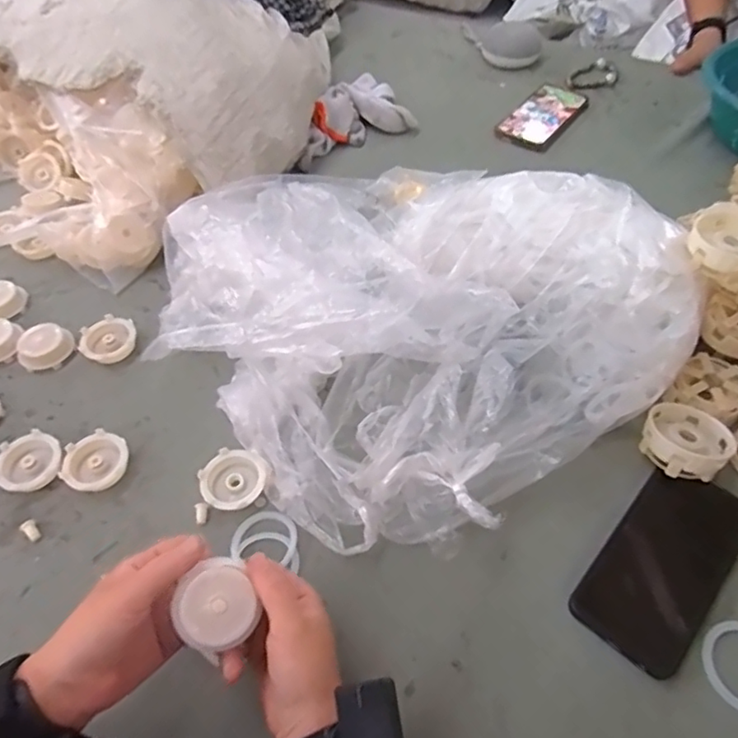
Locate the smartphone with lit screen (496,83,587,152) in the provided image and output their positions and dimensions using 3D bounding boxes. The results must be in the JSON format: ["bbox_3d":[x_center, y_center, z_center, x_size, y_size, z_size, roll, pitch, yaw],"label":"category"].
[{"bbox_3d":[0.260,-0.373,0.838,0.084,0.019,0.152,33,62,25],"label":"smartphone with lit screen"}]

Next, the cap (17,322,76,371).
[{"bbox_3d":[-0.330,-0.022,0.582,0.052,0.026,0.048,-2,53,3],"label":"cap"}]

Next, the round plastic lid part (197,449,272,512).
[{"bbox_3d":[-0.115,0.095,0.488,0.051,0.018,0.054,-2,53,3],"label":"round plastic lid part"}]

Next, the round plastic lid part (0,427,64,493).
[{"bbox_3d":[-0.300,0.083,0.505,0.055,0.018,0.055,-2,53,3],"label":"round plastic lid part"}]

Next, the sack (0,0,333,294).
[{"bbox_3d":[-0.345,-0.358,0.740,0.504,0.179,0.465,28,60,22],"label":"sack"}]

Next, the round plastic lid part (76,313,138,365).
[{"bbox_3d":[-0.269,-0.029,0.591,0.052,0.018,0.055,-2,53,3],"label":"round plastic lid part"}]

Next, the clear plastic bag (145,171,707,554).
[{"bbox_3d":[0.046,-0.072,0.528,0.424,0.131,0.393,-31,57,-18],"label":"clear plastic bag"}]

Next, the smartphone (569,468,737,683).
[{"bbox_3d":[0.226,0.143,0.433,0.078,0.008,0.160,35,63,26],"label":"smartphone"}]

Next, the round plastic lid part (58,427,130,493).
[{"bbox_3d":[-0.240,0.083,0.502,0.052,0.019,0.053,-2,53,3],"label":"round plastic lid part"}]

